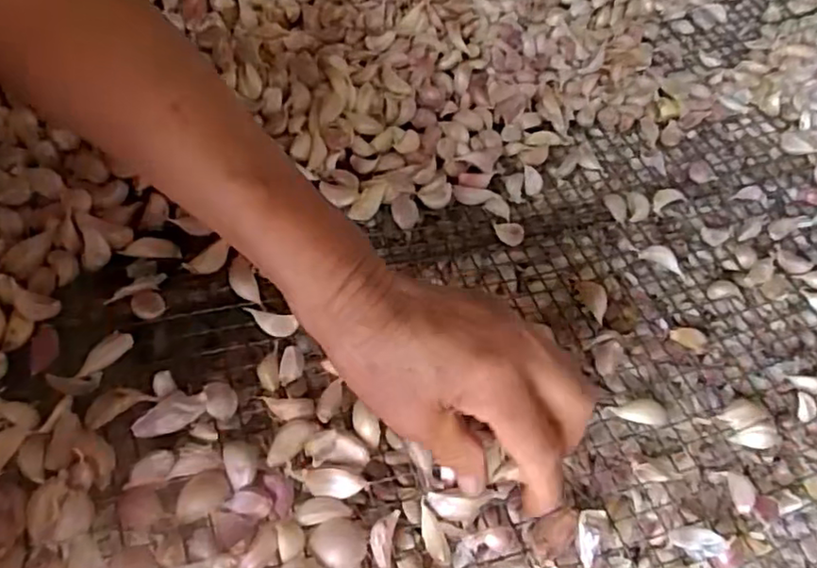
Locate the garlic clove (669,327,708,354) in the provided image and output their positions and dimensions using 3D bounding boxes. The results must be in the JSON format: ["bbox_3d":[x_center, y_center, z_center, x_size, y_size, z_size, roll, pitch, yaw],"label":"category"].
[{"bbox_3d":[0.183,0.037,0.408,0.025,0.014,0.013,7,61,1],"label":"garlic clove"}]

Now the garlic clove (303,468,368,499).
[{"bbox_3d":[-0.037,0.101,0.313,0.031,0.007,0.013,8,61,1],"label":"garlic clove"}]

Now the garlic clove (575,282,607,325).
[{"bbox_3d":[0.122,0.011,0.411,0.013,0.017,0.031,-11,62,-9],"label":"garlic clove"}]

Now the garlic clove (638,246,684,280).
[{"bbox_3d":[0.178,-0.017,0.431,0.033,0.015,0.011,26,62,11],"label":"garlic clove"}]

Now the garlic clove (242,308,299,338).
[{"bbox_3d":[-0.080,0.023,0.359,0.031,0.007,0.012,11,61,3],"label":"garlic clove"}]

